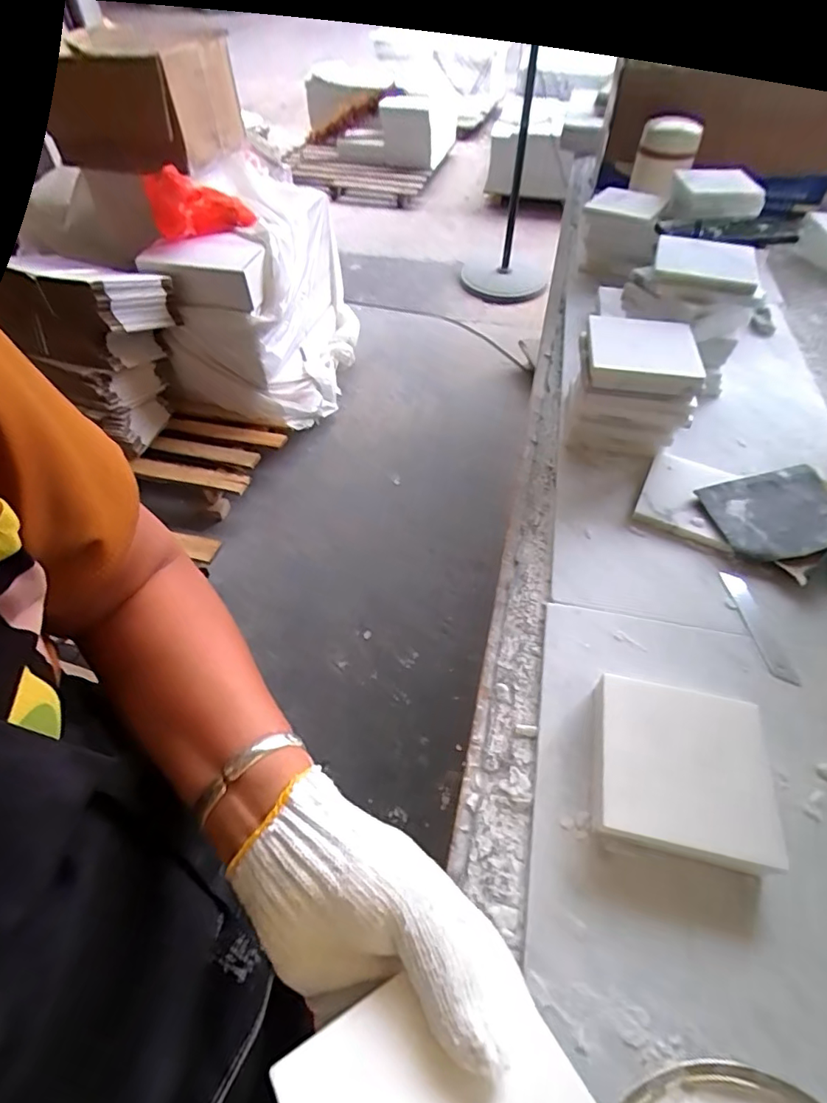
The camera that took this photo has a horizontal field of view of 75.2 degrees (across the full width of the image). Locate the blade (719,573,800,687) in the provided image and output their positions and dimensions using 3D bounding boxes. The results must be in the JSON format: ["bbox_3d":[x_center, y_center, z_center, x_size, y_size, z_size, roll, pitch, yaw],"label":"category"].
[{"bbox_3d":[0.277,0.059,0.434,0.020,0.004,0.103,-3,49,0],"label":"blade"}]

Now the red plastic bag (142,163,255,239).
[{"bbox_3d":[-0.590,-0.963,1.471,0.257,0.138,0.133,-14,54,-10],"label":"red plastic bag"}]

